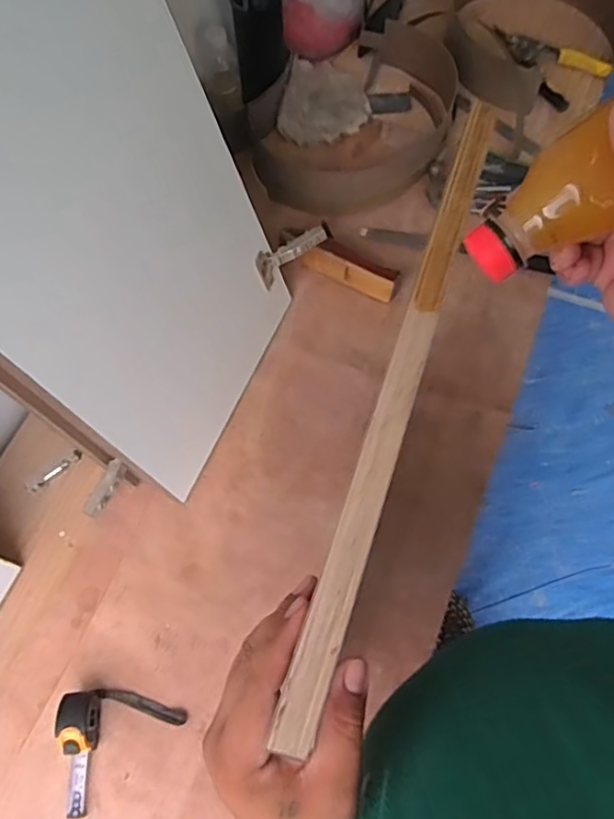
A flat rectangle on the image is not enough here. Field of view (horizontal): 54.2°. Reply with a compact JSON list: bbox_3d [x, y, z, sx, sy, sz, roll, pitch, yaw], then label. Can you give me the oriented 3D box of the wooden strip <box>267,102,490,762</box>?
[{"bbox_3d":[0.058,-0.025,0.352,0.020,0.010,0.411,18,68,6],"label":"wooden strip"}]

